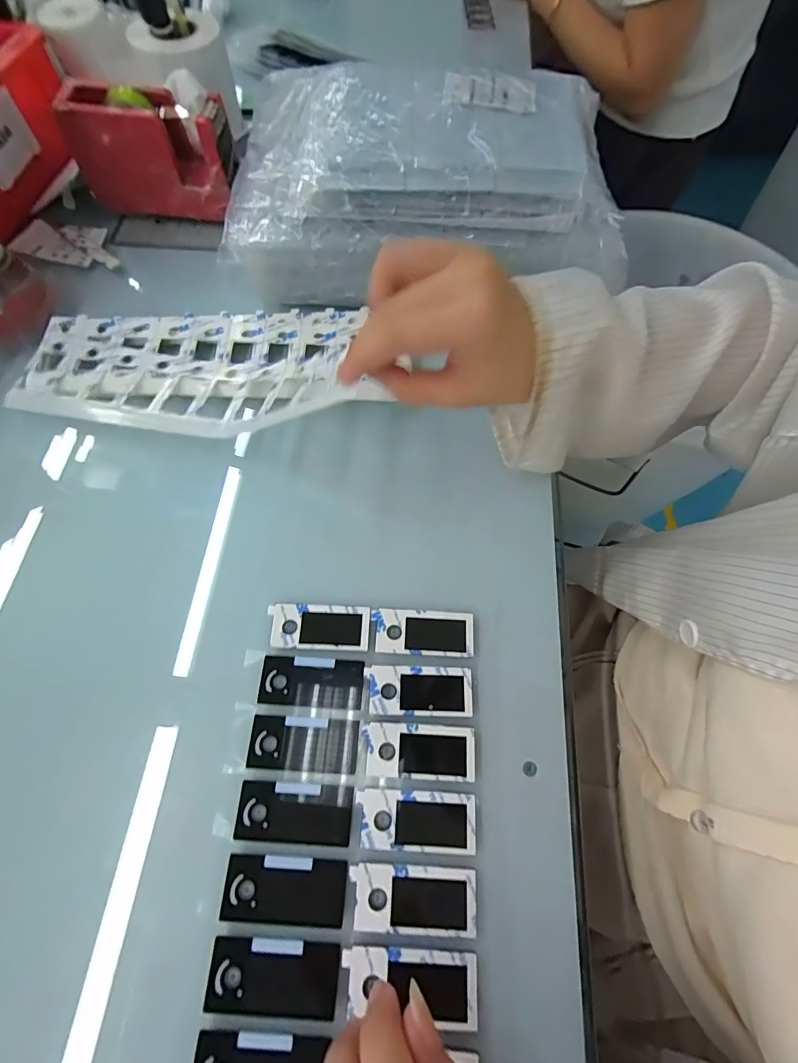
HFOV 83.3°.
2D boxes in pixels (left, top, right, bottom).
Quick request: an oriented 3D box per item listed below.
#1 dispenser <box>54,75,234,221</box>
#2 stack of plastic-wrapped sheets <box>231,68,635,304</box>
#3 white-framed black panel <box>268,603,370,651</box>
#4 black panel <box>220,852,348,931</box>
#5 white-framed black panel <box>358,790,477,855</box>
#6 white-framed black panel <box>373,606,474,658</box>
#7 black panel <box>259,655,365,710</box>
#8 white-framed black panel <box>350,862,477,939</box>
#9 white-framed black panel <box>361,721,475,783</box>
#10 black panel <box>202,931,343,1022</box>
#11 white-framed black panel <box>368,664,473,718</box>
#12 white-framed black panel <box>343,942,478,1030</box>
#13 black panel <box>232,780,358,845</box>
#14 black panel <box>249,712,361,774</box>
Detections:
[{"bbox_3d":[-0.214,-0.336,0.397,0.128,0.079,0.045,5,66,1],"label":"dispenser"},{"bbox_3d":[0.018,-0.283,0.368,0.292,0.097,0.182,3,66,0],"label":"stack of plastic-wrapped sheets"},{"bbox_3d":[-0.049,0.057,0.274,0.060,0.004,0.026,2,66,0],"label":"white-framed black panel"},{"bbox_3d":[-0.056,0.176,0.219,0.058,0.004,0.027,5,66,1],"label":"black panel"},{"bbox_3d":[0.009,0.151,0.234,0.061,0.004,0.026,3,66,1],"label":"white-framed black panel"},{"bbox_3d":[0.015,0.061,0.273,0.061,0.004,0.027,3,66,0],"label":"white-framed black panel"},{"bbox_3d":[-0.051,0.087,0.261,0.059,0.004,0.027,4,66,1],"label":"black panel"},{"bbox_3d":[0.007,0.180,0.220,0.061,0.004,0.027,4,66,1],"label":"white-framed black panel"},{"bbox_3d":[0.011,0.121,0.246,0.060,0.004,0.026,3,66,1],"label":"white-framed black panel"},{"bbox_3d":[-0.058,0.206,0.209,0.058,0.005,0.028,6,66,1],"label":"black panel"},{"bbox_3d":[0.012,0.092,0.259,0.059,0.004,0.026,3,66,0],"label":"white-framed black panel"},{"bbox_3d":[0.005,0.209,0.206,0.061,0.006,0.026,5,66,1],"label":"white-framed black panel"},{"bbox_3d":[-0.054,0.147,0.234,0.059,0.004,0.026,4,66,1],"label":"black panel"},{"bbox_3d":[-0.052,0.117,0.247,0.058,0.004,0.027,4,66,1],"label":"black panel"}]

